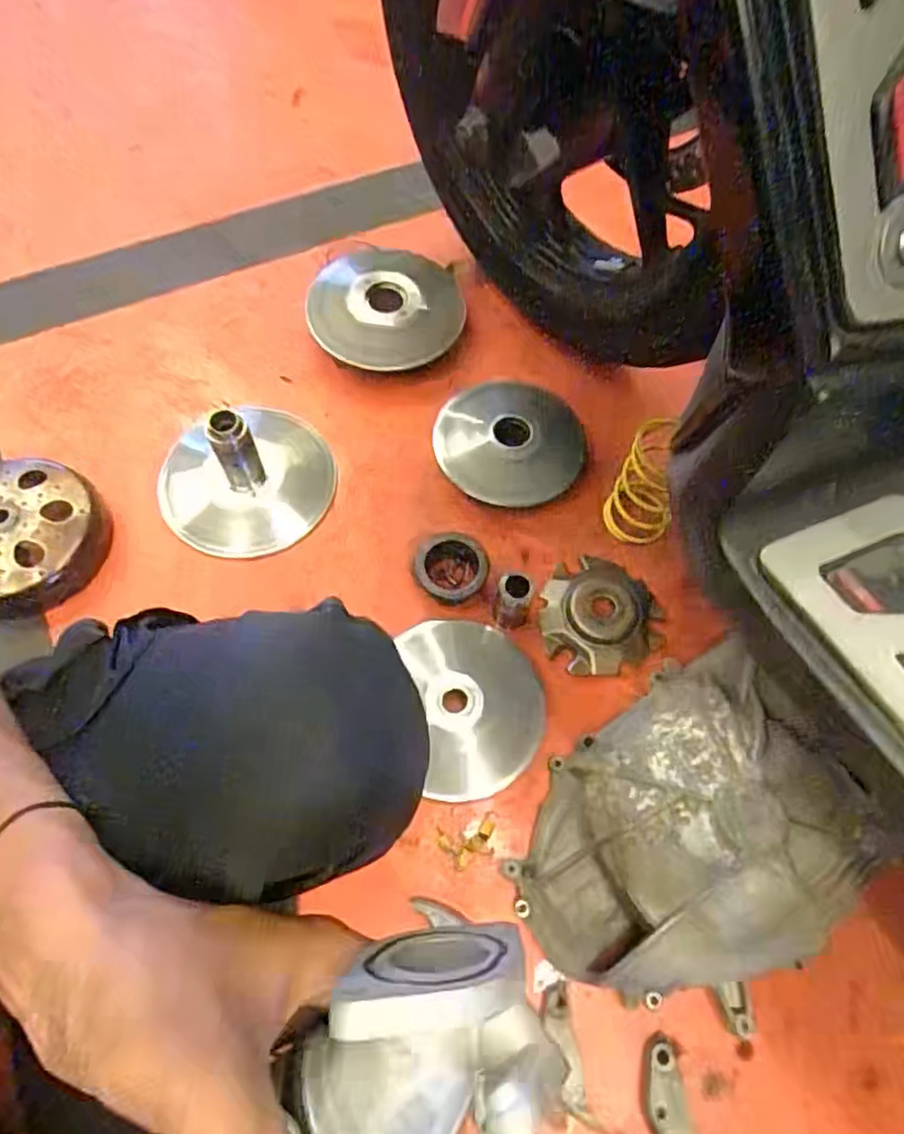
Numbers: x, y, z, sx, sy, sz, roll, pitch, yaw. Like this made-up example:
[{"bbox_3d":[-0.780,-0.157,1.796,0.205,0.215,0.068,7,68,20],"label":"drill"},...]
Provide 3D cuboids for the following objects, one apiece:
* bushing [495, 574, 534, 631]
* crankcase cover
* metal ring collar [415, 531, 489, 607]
[{"bbox_3d":[0.058,0.031,0.601,0.033,0.063,0.029,6,64,2],"label":"bushing"},{"bbox_3d":[0.190,0.205,0.512,0.285,0.094,0.209,-34,70,-16],"label":"crankcase cover"},{"bbox_3d":[0.000,0.001,0.625,0.068,0.019,0.061,-2,64,-2],"label":"metal ring collar"}]

